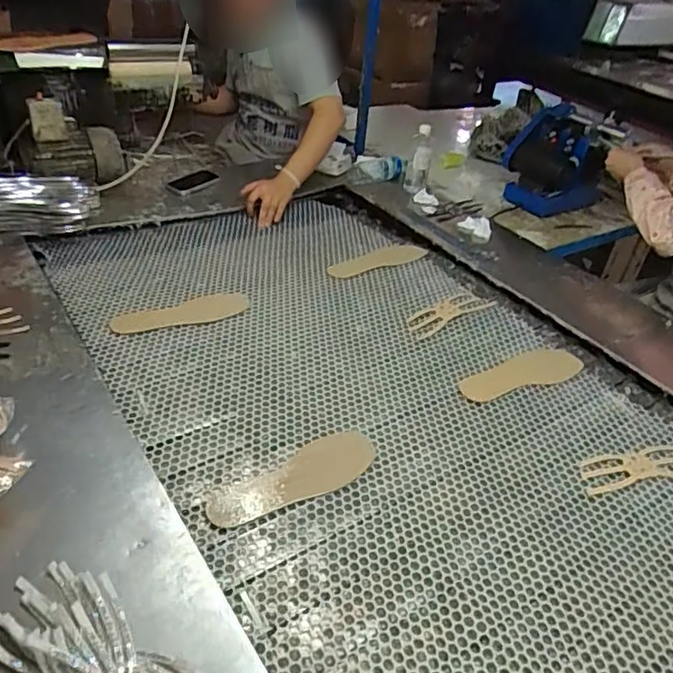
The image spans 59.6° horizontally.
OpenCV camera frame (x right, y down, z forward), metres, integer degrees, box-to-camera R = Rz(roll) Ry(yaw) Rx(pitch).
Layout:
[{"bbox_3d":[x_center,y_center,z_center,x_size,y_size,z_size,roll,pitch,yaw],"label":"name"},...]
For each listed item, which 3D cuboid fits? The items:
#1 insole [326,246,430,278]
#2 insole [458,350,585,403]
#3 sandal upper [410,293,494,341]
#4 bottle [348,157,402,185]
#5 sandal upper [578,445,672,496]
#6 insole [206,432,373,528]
[{"bbox_3d":[0.091,-0.182,1.376,0.249,0.012,0.088,-15,41,-24],"label":"insole"},{"bbox_3d":[0.339,0.067,1.077,0.251,0.009,0.076,-12,40,-20],"label":"insole"},{"bbox_3d":[0.228,-0.050,1.208,0.207,0.007,0.066,-21,44,-30],"label":"sandal upper"},{"bbox_3d":[0.116,-0.467,1.659,0.157,0.070,0.050,-3,34,20],"label":"bottle"},{"bbox_3d":[0.471,0.205,0.914,0.207,0.005,0.065,-5,38,-13],"label":"sandal upper"},{"bbox_3d":[-0.056,0.203,0.839,0.258,0.007,0.088,-21,41,-32],"label":"insole"}]

